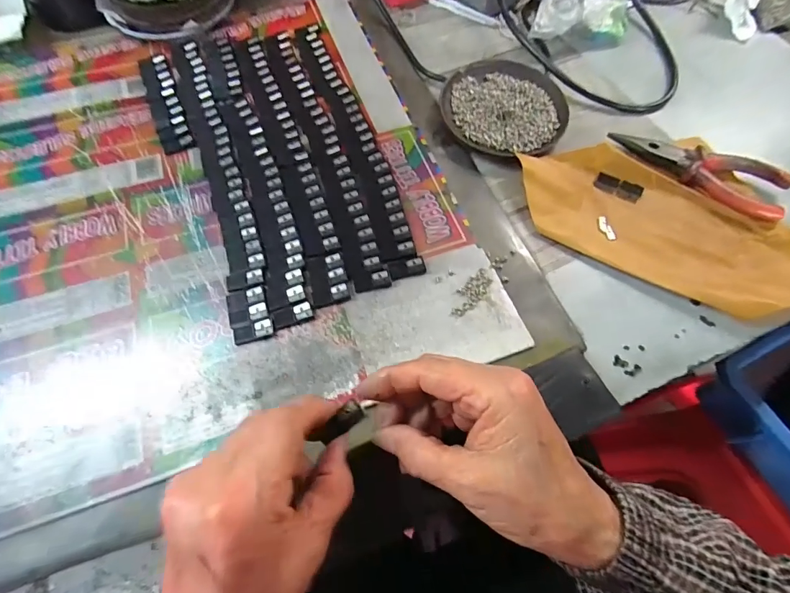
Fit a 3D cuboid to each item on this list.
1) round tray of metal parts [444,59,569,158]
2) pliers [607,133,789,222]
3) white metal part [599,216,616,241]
[{"bbox_3d":[0.100,-0.175,0.372,0.110,0.014,0.108,0,64,0],"label":"round tray of metal parts"},{"bbox_3d":[0.256,-0.113,0.342,0.136,0.013,0.052,35,69,16],"label":"pliers"},{"bbox_3d":[0.172,-0.056,0.330,0.008,0.004,0.025,-9,64,-5],"label":"white metal part"}]

